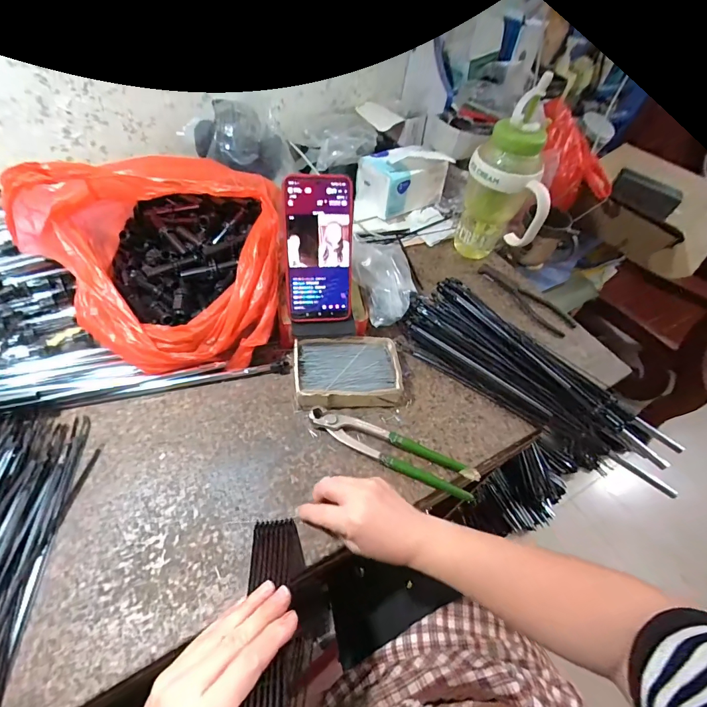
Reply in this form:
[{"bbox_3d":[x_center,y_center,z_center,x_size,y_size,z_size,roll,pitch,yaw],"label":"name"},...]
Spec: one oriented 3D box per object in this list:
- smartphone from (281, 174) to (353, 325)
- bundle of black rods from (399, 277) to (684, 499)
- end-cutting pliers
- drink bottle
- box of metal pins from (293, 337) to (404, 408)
[{"bbox_3d":[-0.039,-0.117,0.443,0.079,0.163,0.010,-3,23,-9],"label":"smartphone"},{"bbox_3d":[0.239,0.027,0.507,0.376,0.052,0.124,34,56,20],"label":"bundle of black rods"},{"bbox_3d":[0.043,0.108,0.436,0.197,0.022,0.040,24,53,13],"label":"end-cutting pliers"},{"bbox_3d":[0.244,-0.252,0.598,0.132,0.255,0.090,26,54,14],"label":"drink bottle"},{"bbox_3d":[-0.007,0.027,0.480,0.129,0.039,0.092,-3,52,-8],"label":"box of metal pins"}]

